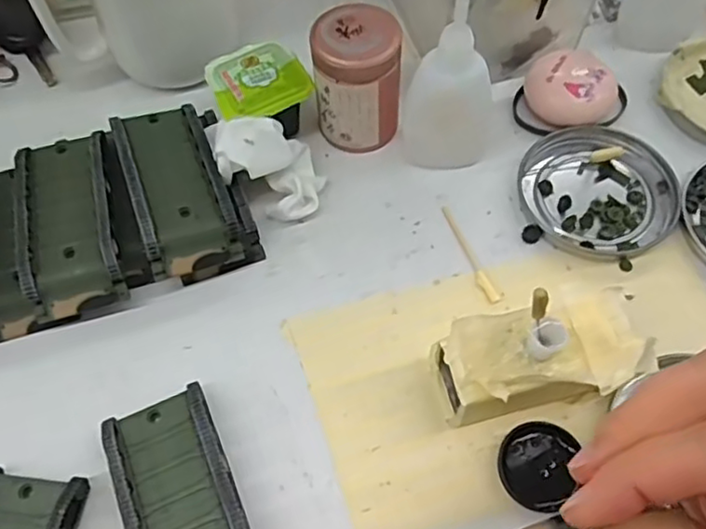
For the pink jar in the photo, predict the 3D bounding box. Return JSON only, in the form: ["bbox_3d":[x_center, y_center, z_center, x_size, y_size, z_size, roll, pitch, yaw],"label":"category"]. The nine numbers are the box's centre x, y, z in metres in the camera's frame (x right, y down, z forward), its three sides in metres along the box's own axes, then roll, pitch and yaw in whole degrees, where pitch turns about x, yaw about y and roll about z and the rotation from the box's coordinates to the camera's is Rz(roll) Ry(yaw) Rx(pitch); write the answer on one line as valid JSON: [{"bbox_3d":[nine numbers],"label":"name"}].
[{"bbox_3d":[0.003,-0.096,0.339,0.043,0.064,0.042,-1,61,2],"label":"pink jar"}]

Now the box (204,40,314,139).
[{"bbox_3d":[-0.050,-0.089,0.353,0.048,0.040,0.049,-26,63,-11],"label":"box"}]

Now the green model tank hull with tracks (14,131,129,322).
[{"bbox_3d":[-0.138,-0.020,0.322,0.044,0.032,0.094,-15,62,-6],"label":"green model tank hull with tracks"}]

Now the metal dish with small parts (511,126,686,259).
[{"bbox_3d":[0.126,-0.040,0.339,0.075,0.010,0.078,-1,61,2],"label":"metal dish with small parts"}]

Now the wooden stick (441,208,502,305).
[{"bbox_3d":[0.057,-0.006,0.323,0.007,0.004,0.060,-20,62,-8],"label":"wooden stick"}]

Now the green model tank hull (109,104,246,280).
[{"bbox_3d":[-0.088,-0.038,0.327,0.043,0.037,0.094,-19,62,-8],"label":"green model tank hull"}]

